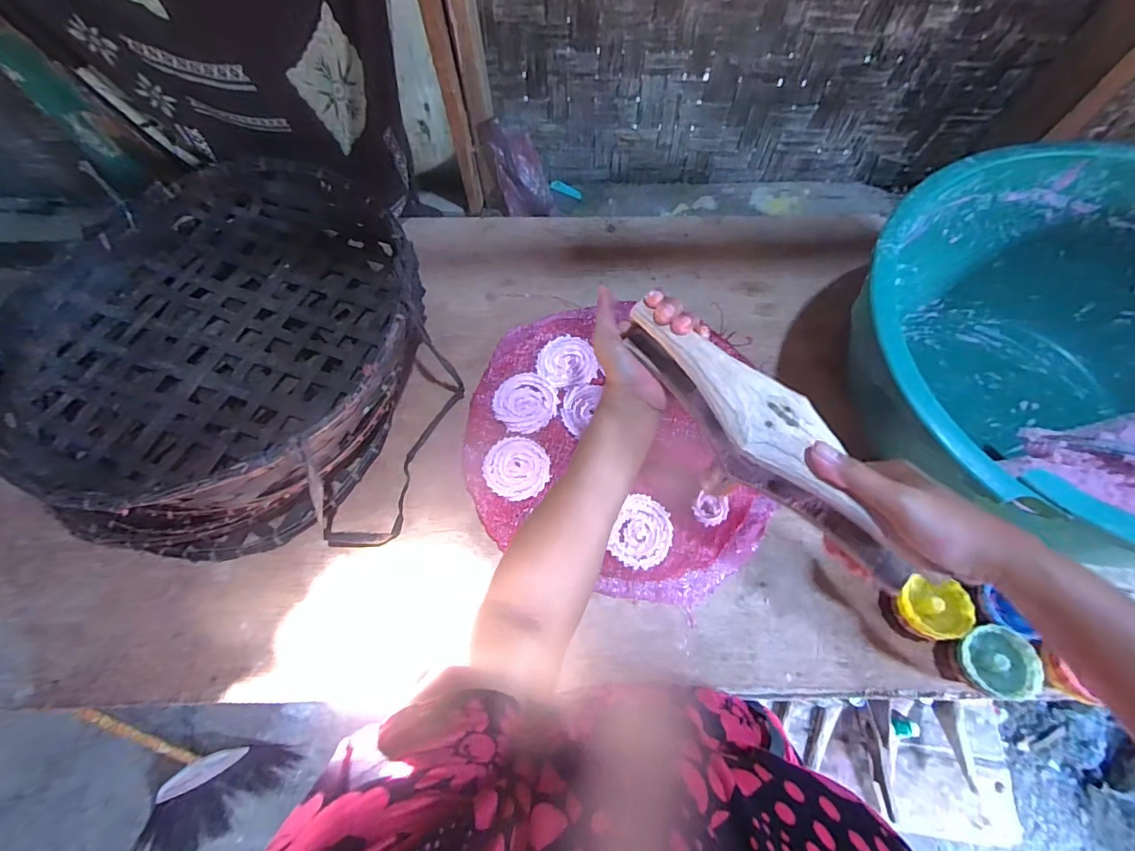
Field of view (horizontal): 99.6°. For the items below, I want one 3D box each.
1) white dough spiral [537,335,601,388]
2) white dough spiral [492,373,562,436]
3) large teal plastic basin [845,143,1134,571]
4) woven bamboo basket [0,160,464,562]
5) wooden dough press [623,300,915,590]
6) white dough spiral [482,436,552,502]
[{"bbox_3d":[-0.003,-0.083,0.616,0.069,0.008,0.073,-12,67,-4],"label":"white dough spiral"},{"bbox_3d":[-0.053,-0.029,0.597,0.077,0.005,0.078,-41,72,-15],"label":"white dough spiral"},{"bbox_3d":[0.498,-0.056,0.494,0.423,0.211,0.409,0,67,1],"label":"large teal plastic basin"},{"bbox_3d":[-0.390,-0.100,0.578,0.473,0.125,0.483,-6,67,-1],"label":"woven bamboo basket"},{"bbox_3d":[0.155,0.008,0.389,0.061,0.075,0.287,-38,78,-14],"label":"wooden dough press"},{"bbox_3d":[-0.060,0.049,0.564,0.076,0.009,0.075,0,67,1],"label":"white dough spiral"}]

